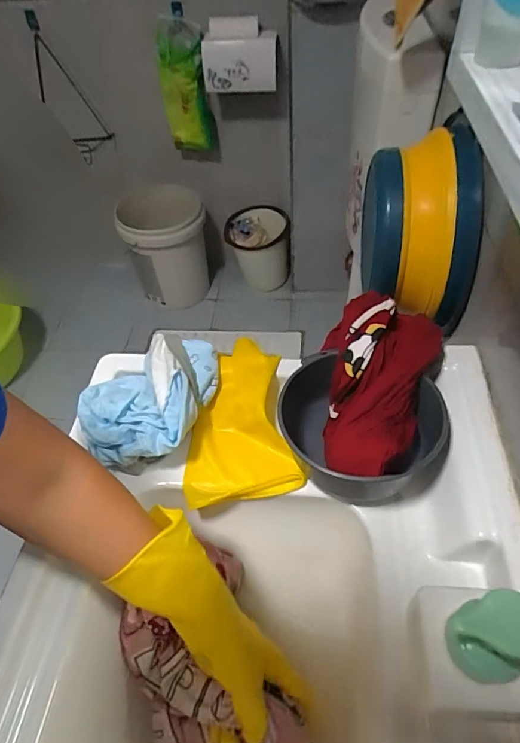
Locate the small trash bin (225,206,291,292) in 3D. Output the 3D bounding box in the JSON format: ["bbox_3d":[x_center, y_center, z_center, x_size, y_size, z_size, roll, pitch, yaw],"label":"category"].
[{"bbox_3d":[-0.001,-0.452,1.740,0.241,0.287,0.205,-6,51,0],"label":"small trash bin"}]

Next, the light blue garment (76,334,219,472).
[{"bbox_3d":[-0.126,0.032,0.519,0.122,0.068,0.168,14,53,15],"label":"light blue garment"}]

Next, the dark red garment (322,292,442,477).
[{"bbox_3d":[0.113,0.012,0.482,0.118,0.105,0.201,18,54,18],"label":"dark red garment"}]

